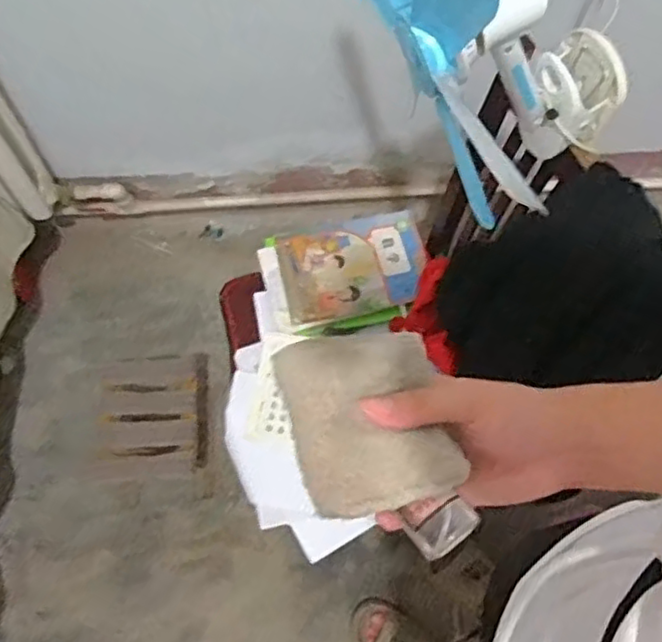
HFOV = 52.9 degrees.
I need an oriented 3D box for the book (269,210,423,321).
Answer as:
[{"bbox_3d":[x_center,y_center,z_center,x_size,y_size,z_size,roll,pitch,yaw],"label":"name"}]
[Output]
[{"bbox_3d":[0.037,-0.104,1.192,0.259,0.019,0.188,-10,67,-7],"label":"book"}]

